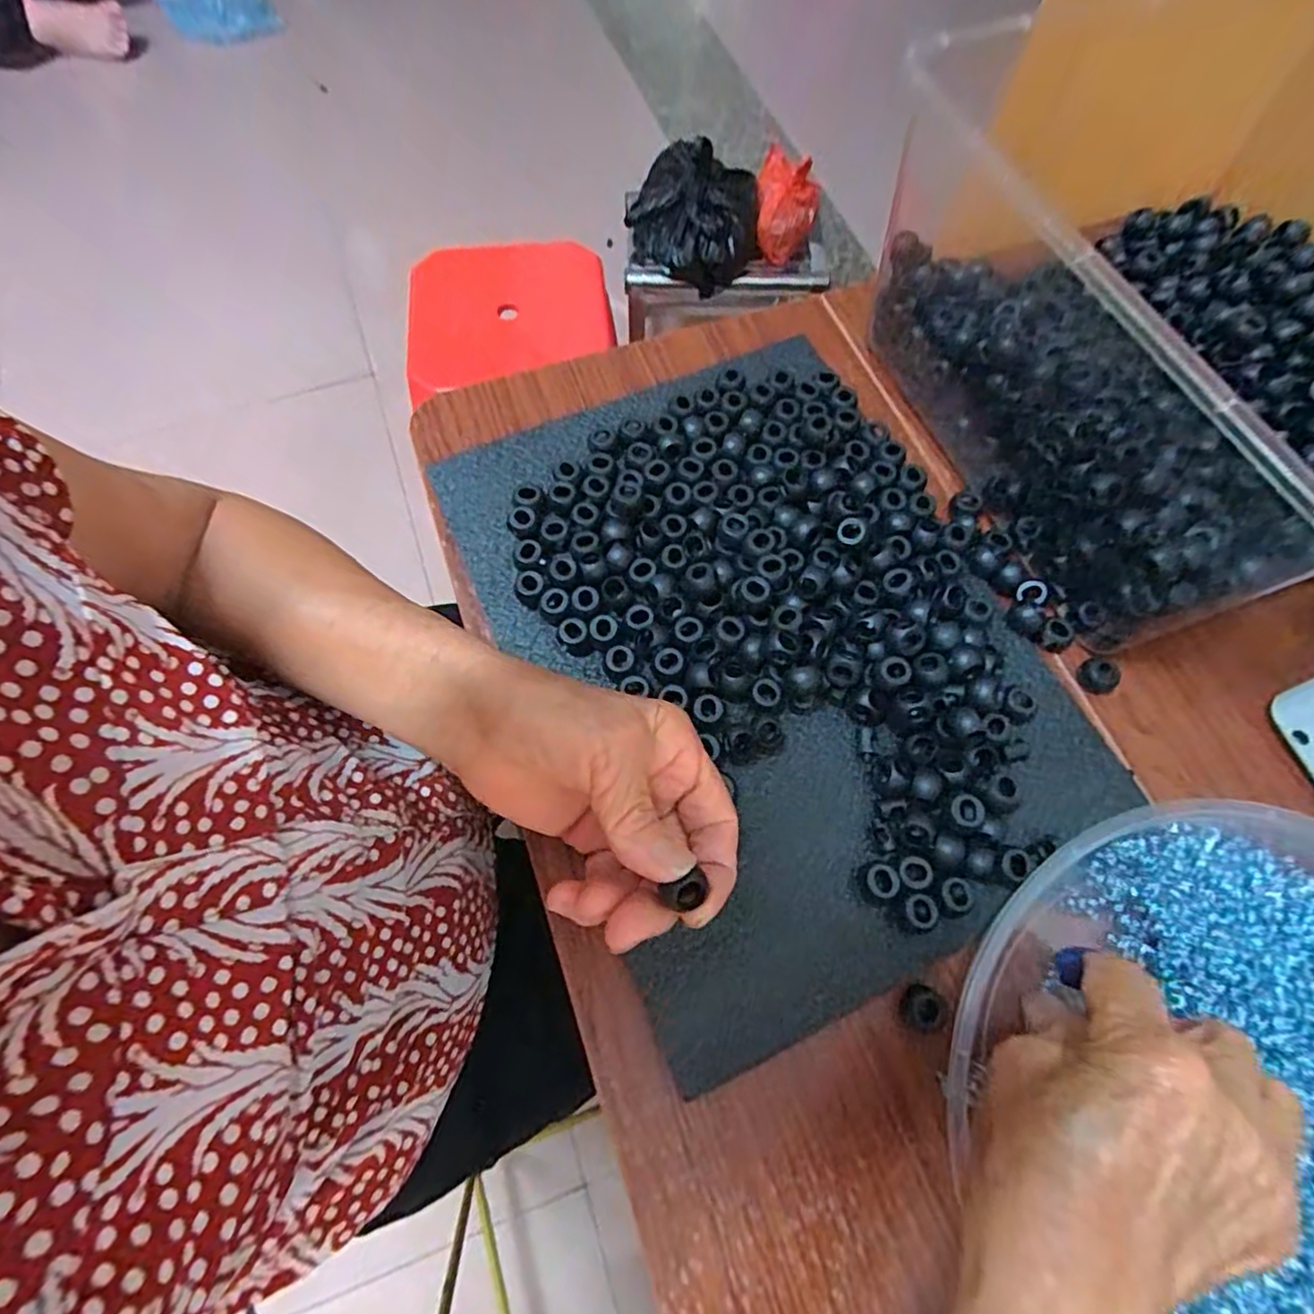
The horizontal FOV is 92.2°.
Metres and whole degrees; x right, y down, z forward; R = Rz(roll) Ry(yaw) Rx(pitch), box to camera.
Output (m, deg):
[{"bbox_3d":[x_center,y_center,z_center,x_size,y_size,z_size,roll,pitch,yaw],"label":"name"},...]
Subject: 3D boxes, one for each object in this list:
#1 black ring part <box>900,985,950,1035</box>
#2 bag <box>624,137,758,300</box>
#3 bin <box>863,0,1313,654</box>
[{"bbox_3d":[0.113,0.147,0.261,0.018,0.007,0.017,15,67,6],"label":"black ring part"},{"bbox_3d":[0.049,-0.622,0.885,0.183,0.097,0.184,8,66,4],"label":"bag"},{"bbox_3d":[0.308,-0.183,0.307,0.314,0.122,0.280,-20,68,-9],"label":"bin"}]

